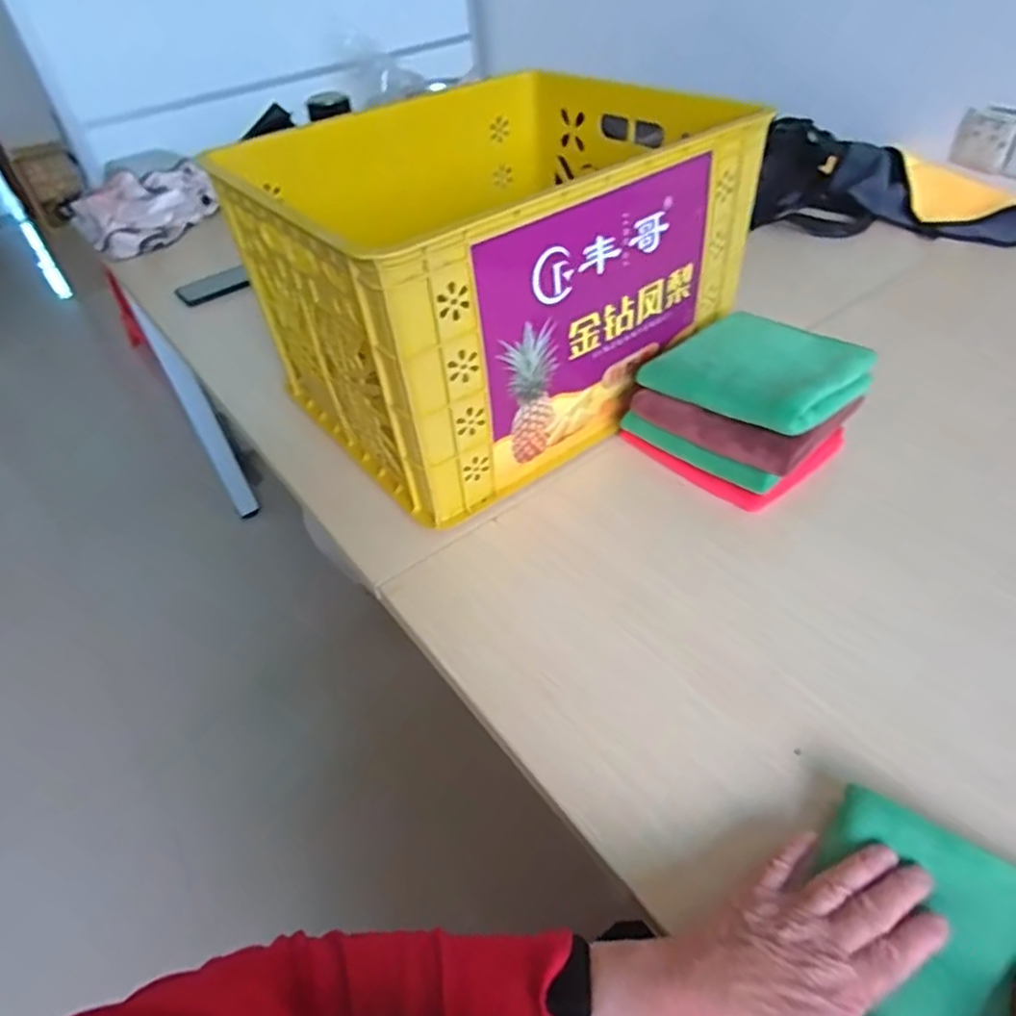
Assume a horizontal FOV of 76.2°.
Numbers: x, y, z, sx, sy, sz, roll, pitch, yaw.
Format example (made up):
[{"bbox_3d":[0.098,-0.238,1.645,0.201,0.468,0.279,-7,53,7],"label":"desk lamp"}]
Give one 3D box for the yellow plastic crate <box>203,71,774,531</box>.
[{"bbox_3d":[-0.013,-0.285,0.751,0.487,0.264,0.423,-30,48,-23],"label":"yellow plastic crate"}]

